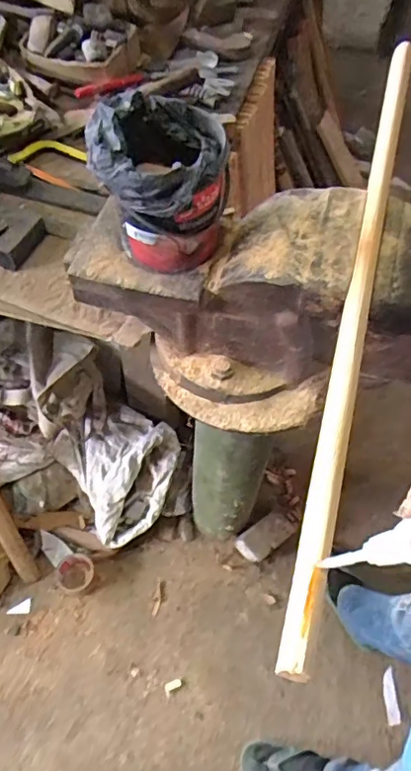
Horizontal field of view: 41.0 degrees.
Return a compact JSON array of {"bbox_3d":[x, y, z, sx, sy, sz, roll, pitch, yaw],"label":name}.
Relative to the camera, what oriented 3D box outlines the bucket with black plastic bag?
[{"bbox_3d":[-0.050,-0.199,0.561,0.134,0.130,0.140,12,58,3],"label":"bucket with black plastic bag"}]

